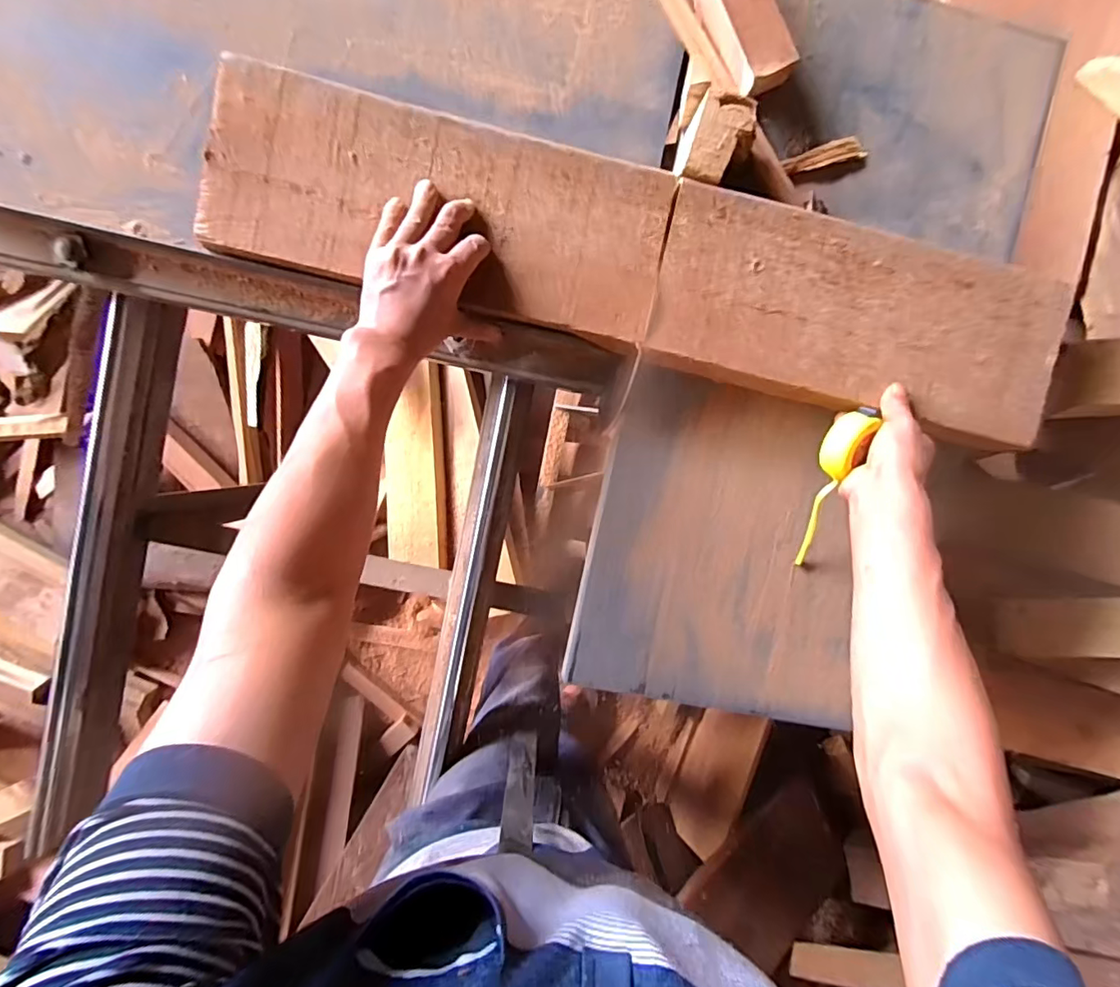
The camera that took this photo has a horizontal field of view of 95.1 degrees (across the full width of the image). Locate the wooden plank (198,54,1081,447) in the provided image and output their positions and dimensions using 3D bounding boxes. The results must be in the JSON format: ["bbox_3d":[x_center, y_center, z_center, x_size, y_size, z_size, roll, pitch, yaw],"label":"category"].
[{"bbox_3d":[0.101,-0.230,0.511,0.838,0.028,0.178,12,93,-5],"label":"wooden plank"}]

